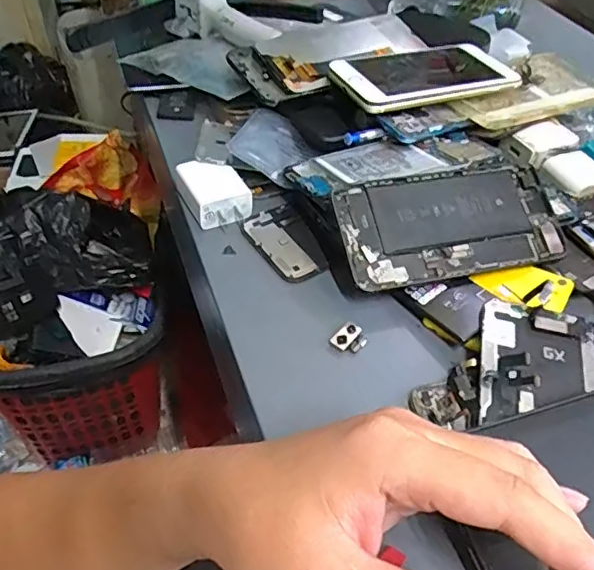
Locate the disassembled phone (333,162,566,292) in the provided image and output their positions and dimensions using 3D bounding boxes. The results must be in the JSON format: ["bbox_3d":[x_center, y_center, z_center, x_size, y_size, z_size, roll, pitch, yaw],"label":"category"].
[{"bbox_3d":[0.102,-0.041,0.379,0.150,0.004,0.075,-9,73,-14],"label":"disassembled phone"}]

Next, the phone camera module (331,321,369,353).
[{"bbox_3d":[0.033,0.033,0.346,0.017,0.006,0.020,34,54,25],"label":"phone camera module"}]

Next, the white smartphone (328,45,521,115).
[{"bbox_3d":[0.108,-0.177,0.480,0.157,0.012,0.081,-12,49,-18],"label":"white smartphone"}]

